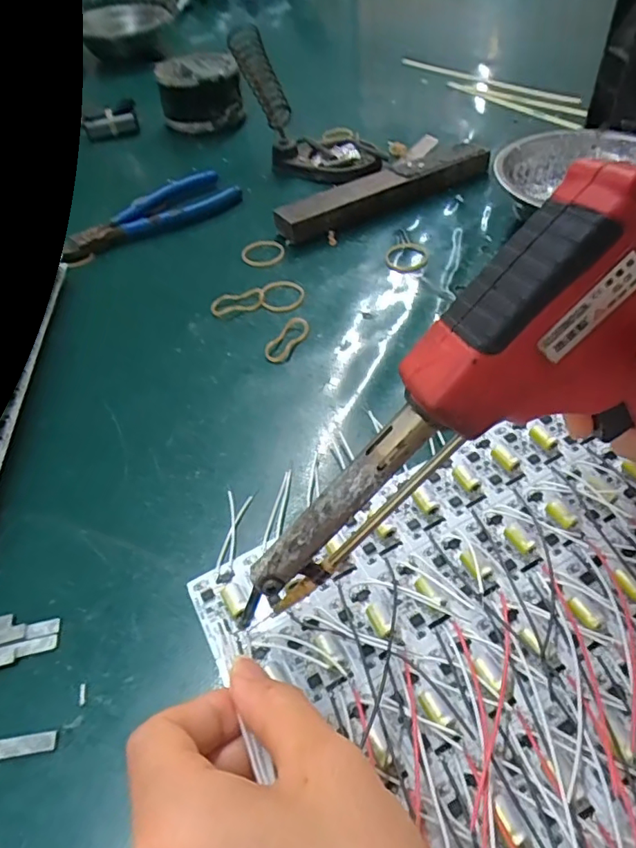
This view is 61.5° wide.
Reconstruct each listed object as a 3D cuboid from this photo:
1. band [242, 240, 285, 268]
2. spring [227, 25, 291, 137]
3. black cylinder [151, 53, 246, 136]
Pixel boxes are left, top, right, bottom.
[{"bbox_3d":[-0.041,-0.127,0.395,0.031,0.004,0.035,-12,49,-4],"label":"band"},{"bbox_3d":[-0.049,-0.305,0.474,0.023,0.028,0.094,-26,90,-15],"label":"spring"},{"bbox_3d":[-0.128,-0.364,0.577,0.084,0.048,0.106,-13,49,-5],"label":"black cylinder"}]

